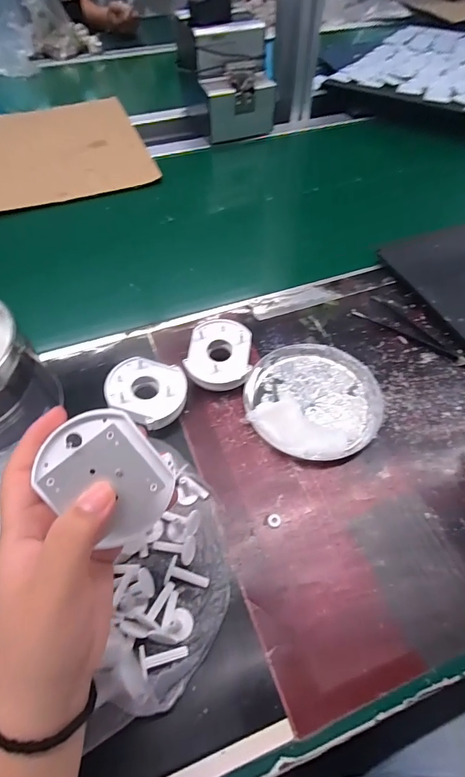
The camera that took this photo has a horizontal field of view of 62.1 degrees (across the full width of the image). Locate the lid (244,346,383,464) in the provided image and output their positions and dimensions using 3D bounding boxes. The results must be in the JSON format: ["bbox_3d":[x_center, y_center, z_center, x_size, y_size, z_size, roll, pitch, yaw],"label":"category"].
[{"bbox_3d":[0.078,0.007,0.372,0.128,0.022,0.125,0,55,1],"label":"lid"}]

